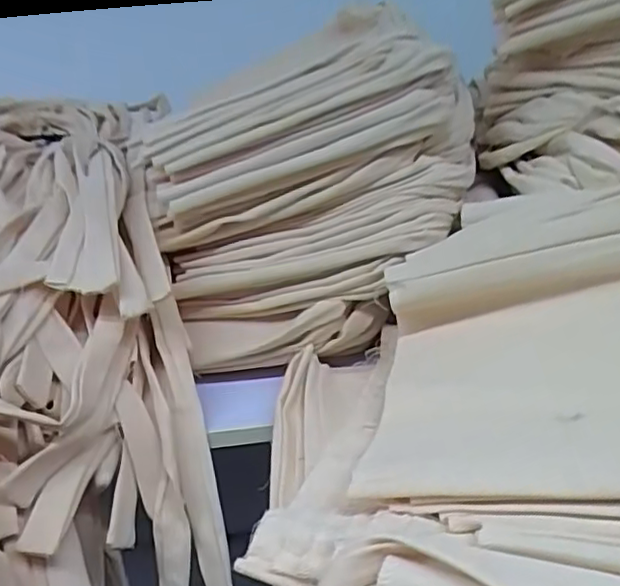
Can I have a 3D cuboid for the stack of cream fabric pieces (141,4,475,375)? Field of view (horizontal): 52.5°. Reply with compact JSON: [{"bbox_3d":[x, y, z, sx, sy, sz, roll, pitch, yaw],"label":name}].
[{"bbox_3d":[0.011,-0.090,0.624,0.325,0.288,0.132,-11,22,-10],"label":"stack of cream fabric pieces"}]

